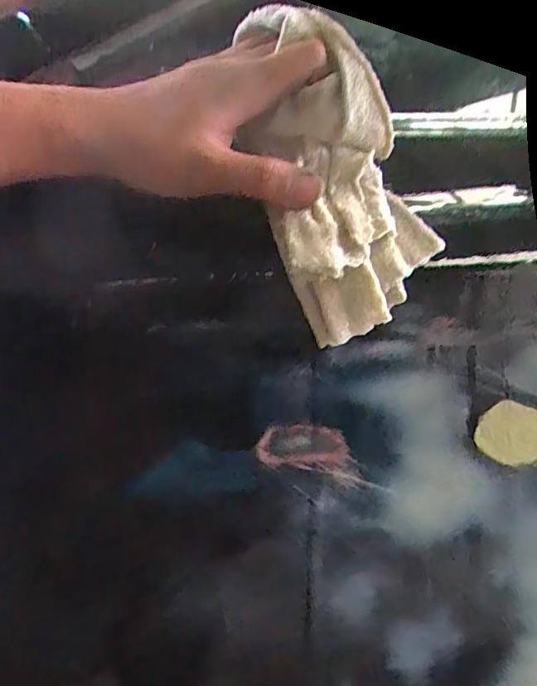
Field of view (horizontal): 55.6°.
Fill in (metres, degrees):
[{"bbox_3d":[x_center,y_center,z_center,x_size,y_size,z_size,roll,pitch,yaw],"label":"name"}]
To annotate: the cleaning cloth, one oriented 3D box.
[{"bbox_3d":[0.041,-0.105,0.301,0.060,0.200,0.087,-14,-8,44],"label":"cleaning cloth"}]

